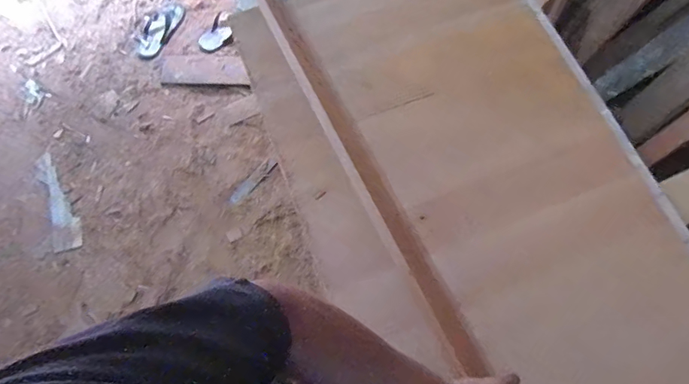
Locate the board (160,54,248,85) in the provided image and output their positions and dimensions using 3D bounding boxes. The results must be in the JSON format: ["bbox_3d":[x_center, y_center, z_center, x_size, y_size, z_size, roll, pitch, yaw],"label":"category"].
[{"bbox_3d":[-0.549,-0.479,1.775,0.325,0.033,0.130,-2,73,0],"label":"board"}]

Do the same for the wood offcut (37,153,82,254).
[{"bbox_3d":[-0.984,0.030,1.538,0.091,0.034,0.364,-19,81,-7],"label":"wood offcut"}]

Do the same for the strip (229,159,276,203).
[{"bbox_3d":[-0.331,-0.041,1.606,0.040,0.018,0.208,40,78,11],"label":"strip"}]

